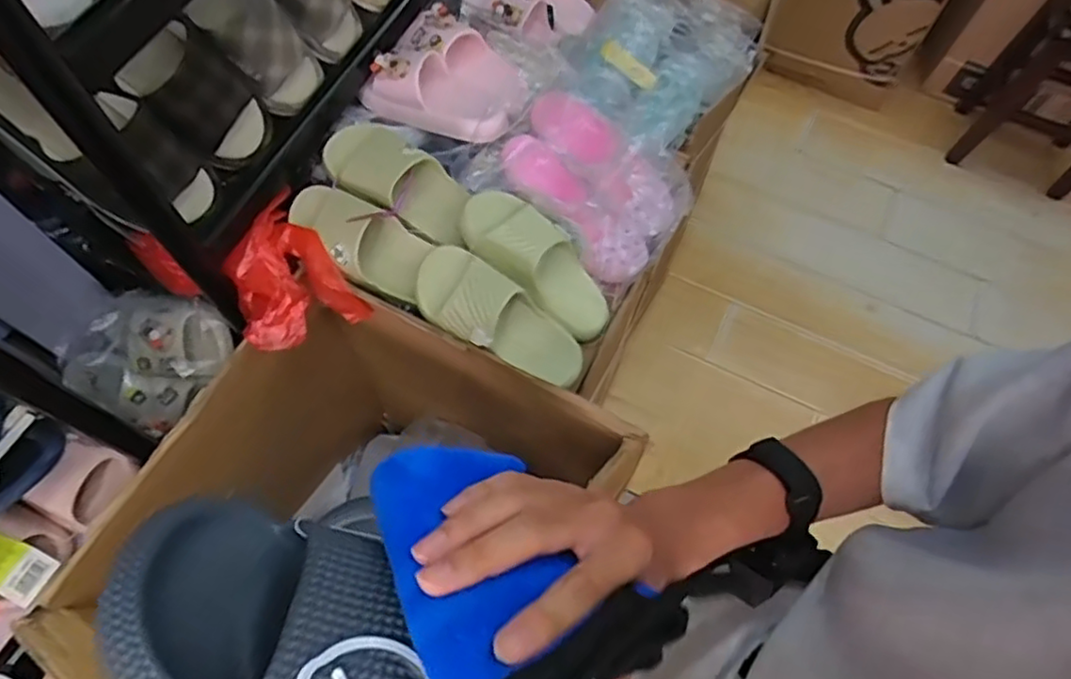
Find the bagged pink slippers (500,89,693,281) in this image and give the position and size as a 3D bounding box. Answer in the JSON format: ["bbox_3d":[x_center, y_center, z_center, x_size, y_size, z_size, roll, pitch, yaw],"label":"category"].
[{"bbox_3d":[0.074,-0.207,0.884,0.233,0.108,0.172,31,67,11],"label":"bagged pink slippers"}]

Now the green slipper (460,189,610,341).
[{"bbox_3d":[0.006,-0.096,0.840,0.229,0.066,0.093,42,66,-18],"label":"green slipper"}]

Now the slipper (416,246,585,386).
[{"bbox_3d":[-0.041,-0.026,0.797,0.227,0.058,0.092,34,67,-3],"label":"slipper"}]

